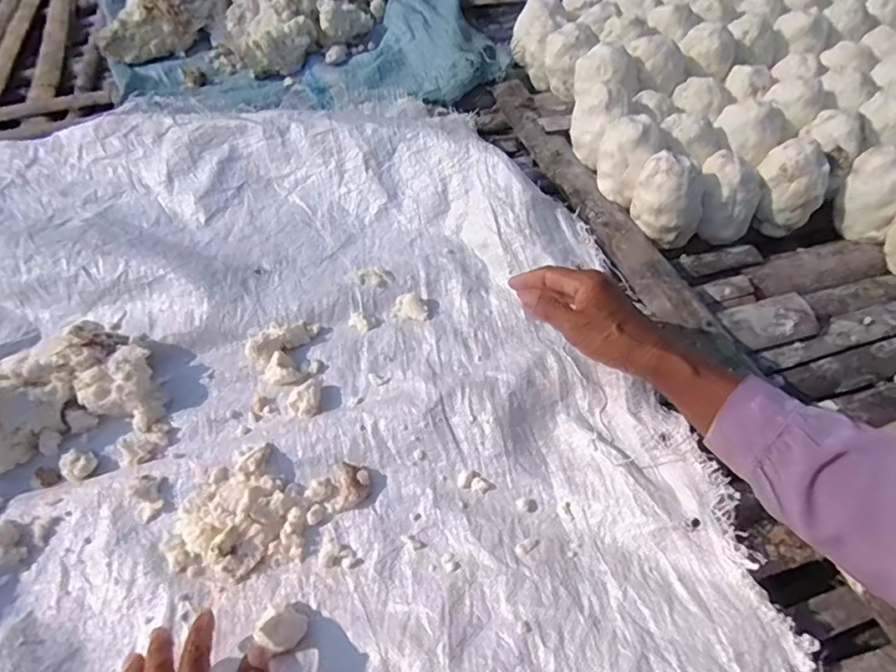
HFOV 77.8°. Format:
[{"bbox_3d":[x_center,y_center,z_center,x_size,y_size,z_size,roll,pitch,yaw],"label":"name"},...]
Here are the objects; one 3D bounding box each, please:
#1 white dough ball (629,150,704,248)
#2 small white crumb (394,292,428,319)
[{"bbox_3d":[0.266,-0.168,0.663,0.084,0.078,0.063,26,61,20],"label":"white dough ball"},{"bbox_3d":[-0.044,-0.036,0.677,0.040,0.019,0.026,10,57,11],"label":"small white crumb"}]

